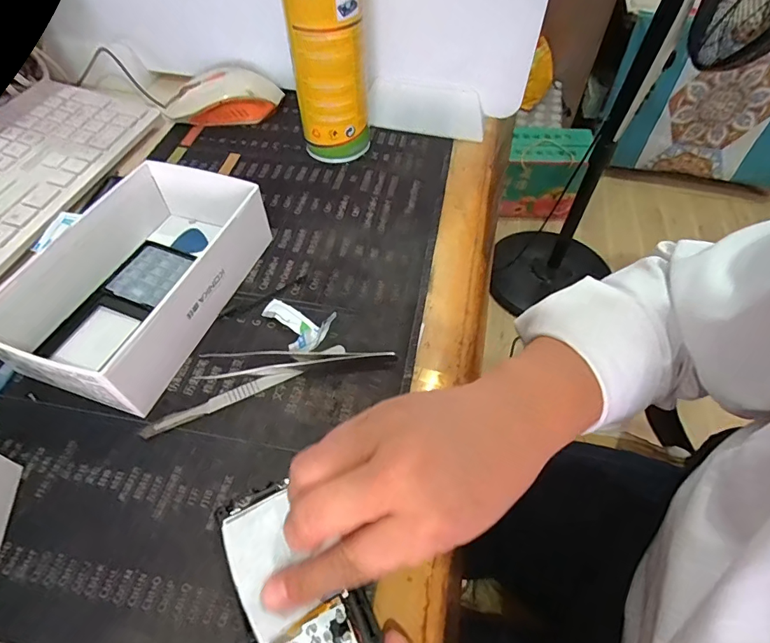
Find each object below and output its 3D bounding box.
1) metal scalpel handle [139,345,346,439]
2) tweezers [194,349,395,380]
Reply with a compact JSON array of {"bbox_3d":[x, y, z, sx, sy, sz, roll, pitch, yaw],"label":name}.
[{"bbox_3d":[-0.088,0.042,0.294,0.131,0.006,0.012,-24,65,-16],"label":"metal scalpel handle"},{"bbox_3d":[-0.059,0.024,0.303,0.123,0.014,0.019,-5,54,-5],"label":"tweezers"}]

